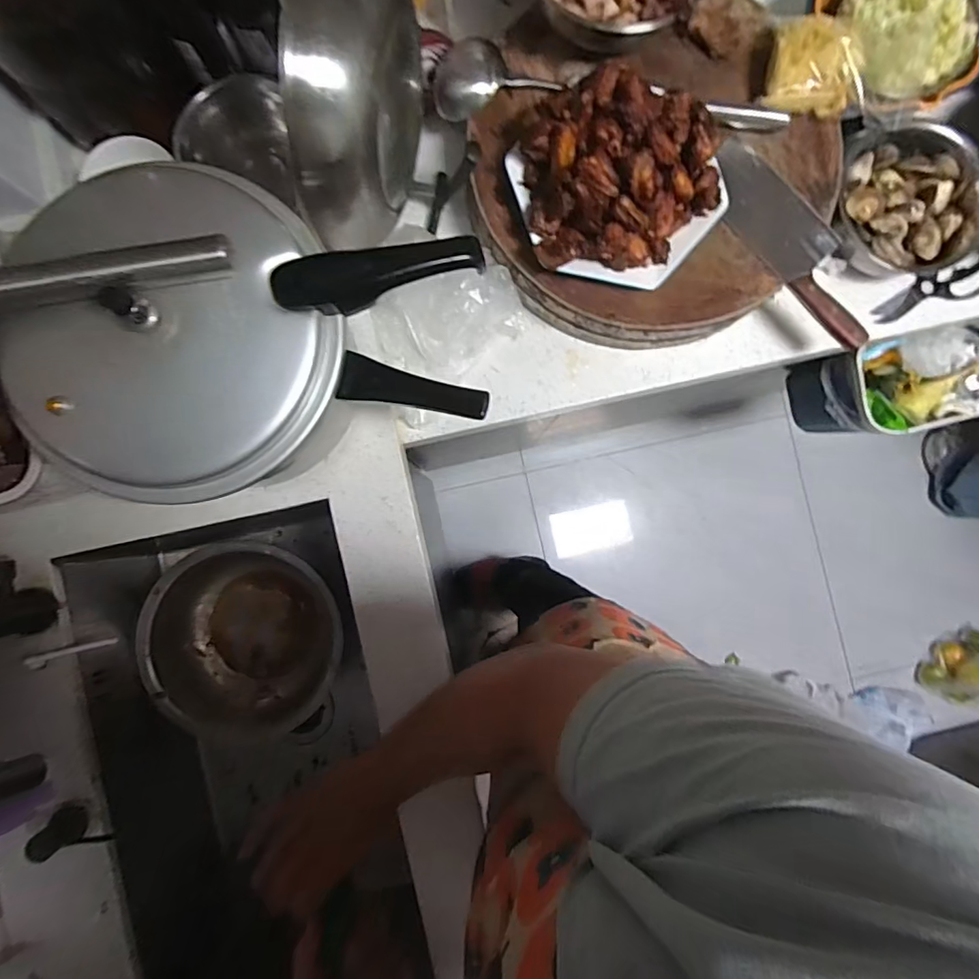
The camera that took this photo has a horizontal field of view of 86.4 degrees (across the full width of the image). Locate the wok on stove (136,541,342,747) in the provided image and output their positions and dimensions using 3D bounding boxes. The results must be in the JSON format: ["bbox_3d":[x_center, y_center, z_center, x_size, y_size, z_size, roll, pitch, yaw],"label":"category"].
[{"bbox_3d":[-0.379,0.243,0.836,0.293,0.100,0.318,0,88,-2],"label":"wok on stove"}]

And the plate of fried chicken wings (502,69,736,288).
[{"bbox_3d":[0.163,-0.370,0.602,0.249,0.089,0.229,0,88,-2],"label":"plate of fried chicken wings"}]

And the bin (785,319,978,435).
[{"bbox_3d":[0.728,-0.182,0.935,0.282,0.224,0.160,-9,88,-2],"label":"bin"}]

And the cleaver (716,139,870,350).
[{"bbox_3d":[0.390,-0.316,0.666,0.288,0.024,0.097,43,87,0],"label":"cleaver"}]

